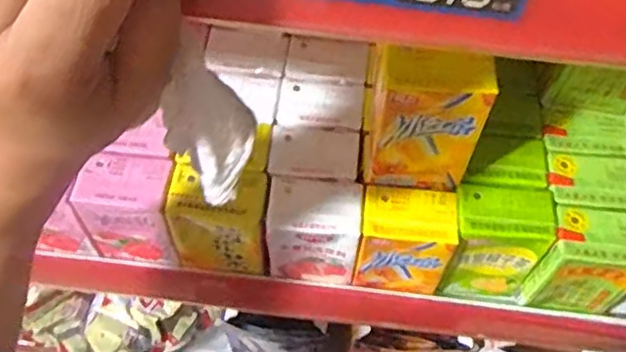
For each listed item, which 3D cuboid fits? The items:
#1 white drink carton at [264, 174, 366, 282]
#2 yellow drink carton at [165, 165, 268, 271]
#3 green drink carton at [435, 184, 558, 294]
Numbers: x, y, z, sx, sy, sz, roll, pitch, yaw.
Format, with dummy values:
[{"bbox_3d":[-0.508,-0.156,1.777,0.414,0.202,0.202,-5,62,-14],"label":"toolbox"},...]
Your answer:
[{"bbox_3d":[0.001,0.041,0.473,0.064,0.083,0.045,4,62,1],"label":"white drink carton"},{"bbox_3d":[-0.066,0.034,0.475,0.067,0.086,0.043,5,62,2],"label":"yellow drink carton"},{"bbox_3d":[0.133,0.051,0.479,0.066,0.100,0.051,1,62,0],"label":"green drink carton"}]

